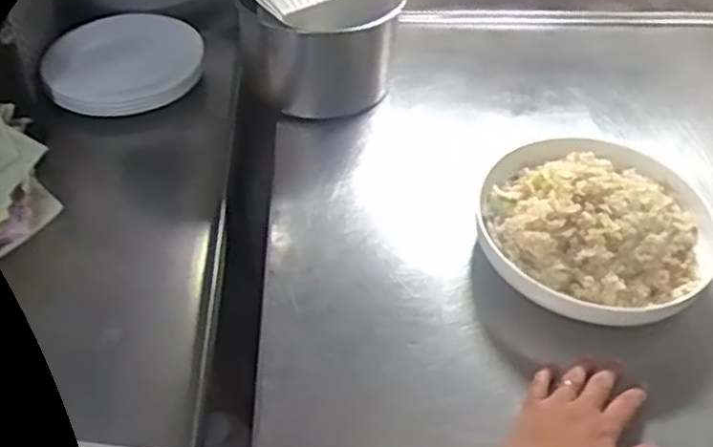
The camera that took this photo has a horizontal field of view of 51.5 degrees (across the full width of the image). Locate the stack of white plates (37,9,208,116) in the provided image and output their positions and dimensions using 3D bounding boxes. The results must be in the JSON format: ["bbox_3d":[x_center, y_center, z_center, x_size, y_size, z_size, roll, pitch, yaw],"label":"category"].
[{"bbox_3d":[-0.284,-0.204,0.915,0.177,0.042,0.177,-7,46,-8],"label":"stack of white plates"}]

